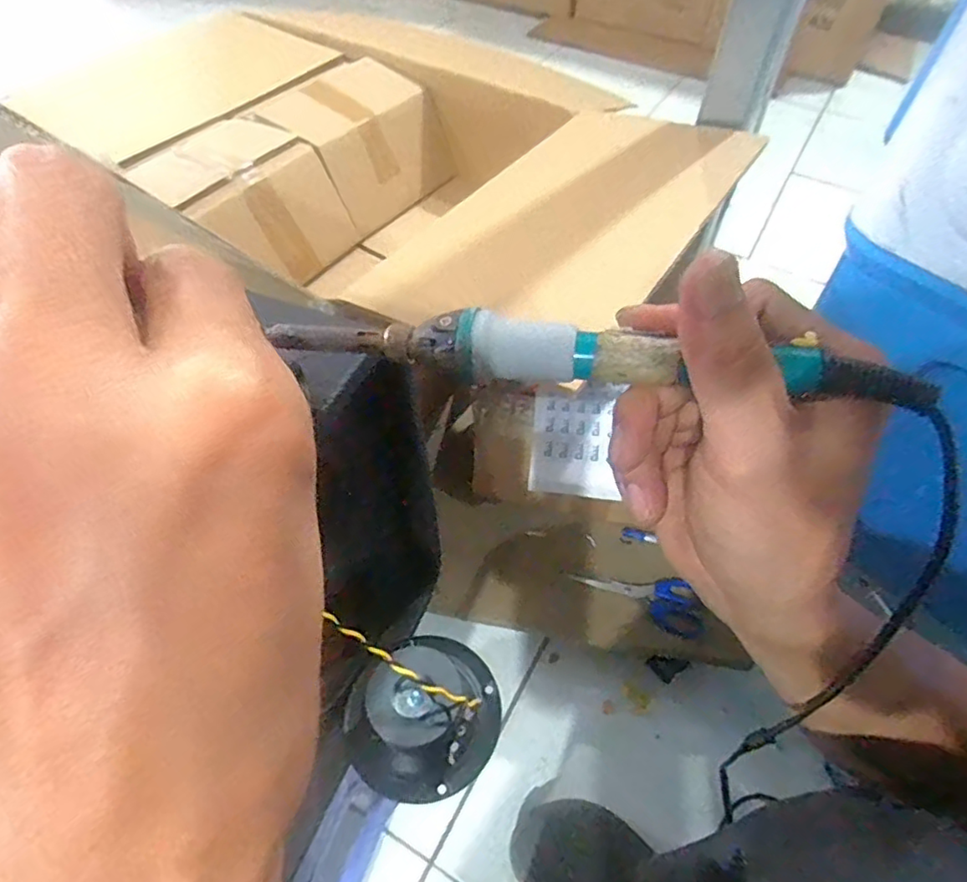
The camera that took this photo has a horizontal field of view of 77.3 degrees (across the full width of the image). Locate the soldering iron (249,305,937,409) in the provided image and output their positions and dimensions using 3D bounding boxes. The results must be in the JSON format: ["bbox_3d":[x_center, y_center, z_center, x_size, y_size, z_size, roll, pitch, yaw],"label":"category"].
[{"bbox_3d":[0.027,-0.027,0.188,0.199,0.016,0.015,6,52,10],"label":"soldering iron"}]

